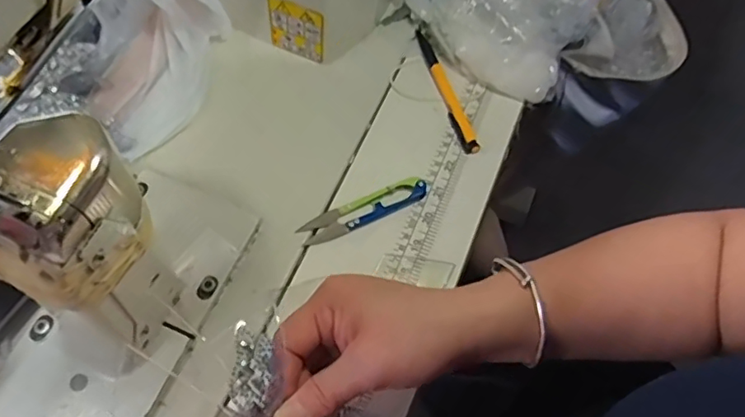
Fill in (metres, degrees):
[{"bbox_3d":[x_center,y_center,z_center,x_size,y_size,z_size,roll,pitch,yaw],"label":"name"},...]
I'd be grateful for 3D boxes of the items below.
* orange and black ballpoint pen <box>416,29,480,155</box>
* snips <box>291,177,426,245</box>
[{"bbox_3d":[0.064,-0.104,0.507,0.014,0.007,0.138,-14,61,-5],"label":"orange and black ballpoint pen"},{"bbox_3d":[-0.005,0.001,0.450,0.102,0.009,0.024,-25,63,-11],"label":"snips"}]

